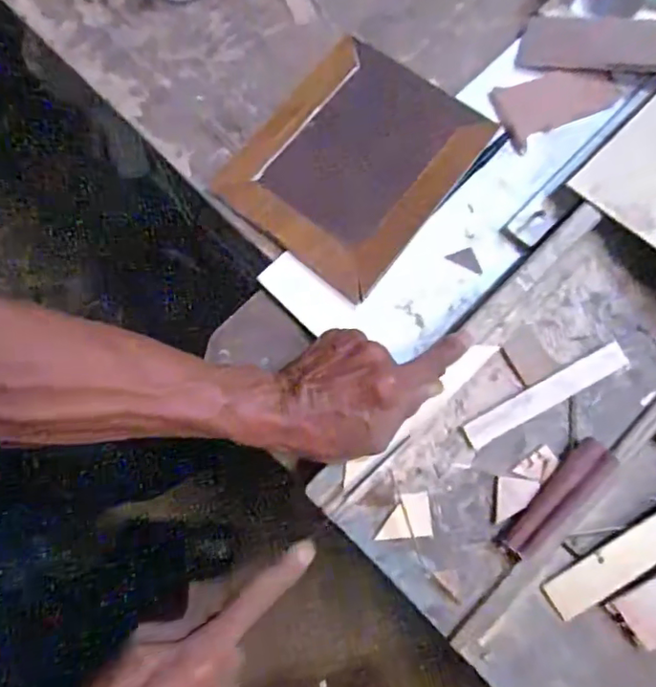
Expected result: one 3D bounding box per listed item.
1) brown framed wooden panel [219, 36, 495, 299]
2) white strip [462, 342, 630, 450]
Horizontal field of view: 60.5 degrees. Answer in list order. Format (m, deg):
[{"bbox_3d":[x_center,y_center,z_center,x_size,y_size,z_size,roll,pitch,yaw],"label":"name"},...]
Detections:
[{"bbox_3d":[0.022,-0.155,0.477,0.161,0.010,0.193,38,80,6],"label":"brown framed wooden panel"},{"bbox_3d":[0.165,0.039,0.428,0.136,0.008,0.020,-27,79,-8],"label":"white strip"}]

